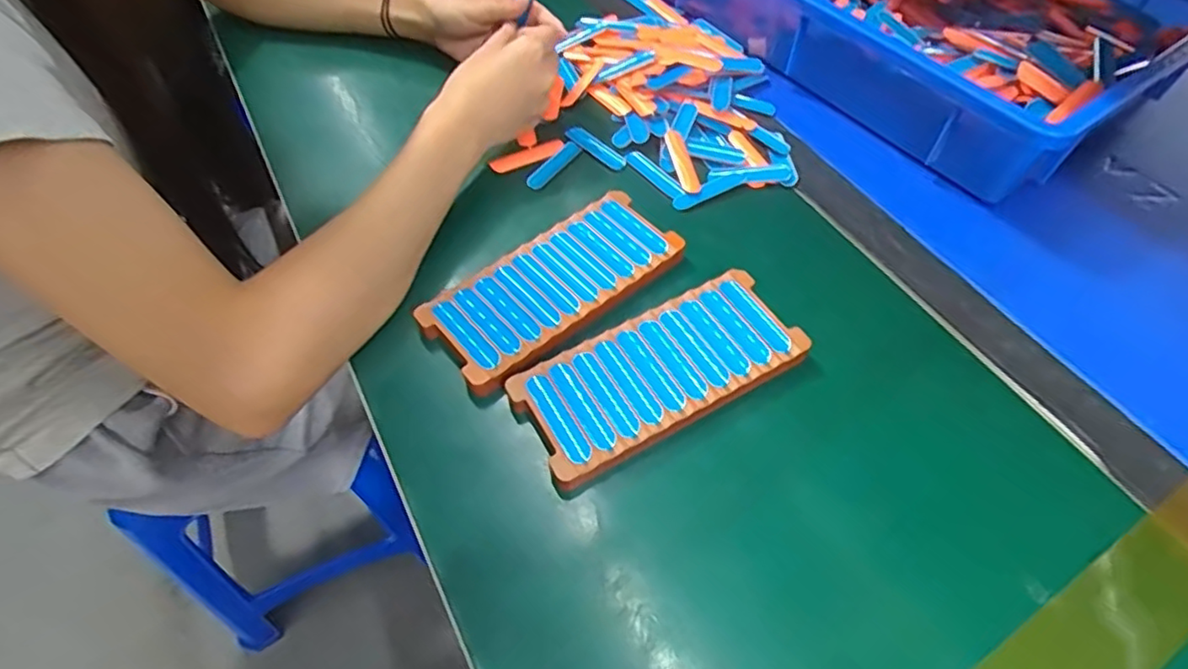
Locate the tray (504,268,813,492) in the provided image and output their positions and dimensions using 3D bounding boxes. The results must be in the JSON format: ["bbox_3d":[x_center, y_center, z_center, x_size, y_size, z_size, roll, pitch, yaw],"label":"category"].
[{"bbox_3d":[0.040,0.022,0.384,0.171,0.014,0.075,-26,59,-17],"label":"tray"}]

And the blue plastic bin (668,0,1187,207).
[{"bbox_3d":[0.288,-0.322,0.586,0.303,0.075,0.434,-32,61,-20],"label":"blue plastic bin"}]

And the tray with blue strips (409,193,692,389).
[{"bbox_3d":[-0.026,-0.034,0.423,0.172,0.017,0.076,-37,63,-22],"label":"tray with blue strips"}]

